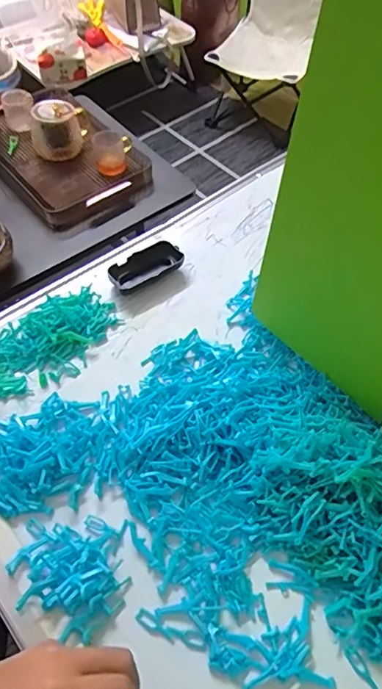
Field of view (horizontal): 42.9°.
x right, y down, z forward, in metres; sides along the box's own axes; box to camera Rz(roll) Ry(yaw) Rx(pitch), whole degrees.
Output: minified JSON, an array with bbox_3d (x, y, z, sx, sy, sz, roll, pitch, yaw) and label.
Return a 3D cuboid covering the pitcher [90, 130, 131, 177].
[{"bbox_3d":[-0.156,-0.385,0.971,0.077,0.068,0.056,-14,57,-10],"label":"pitcher"}]

